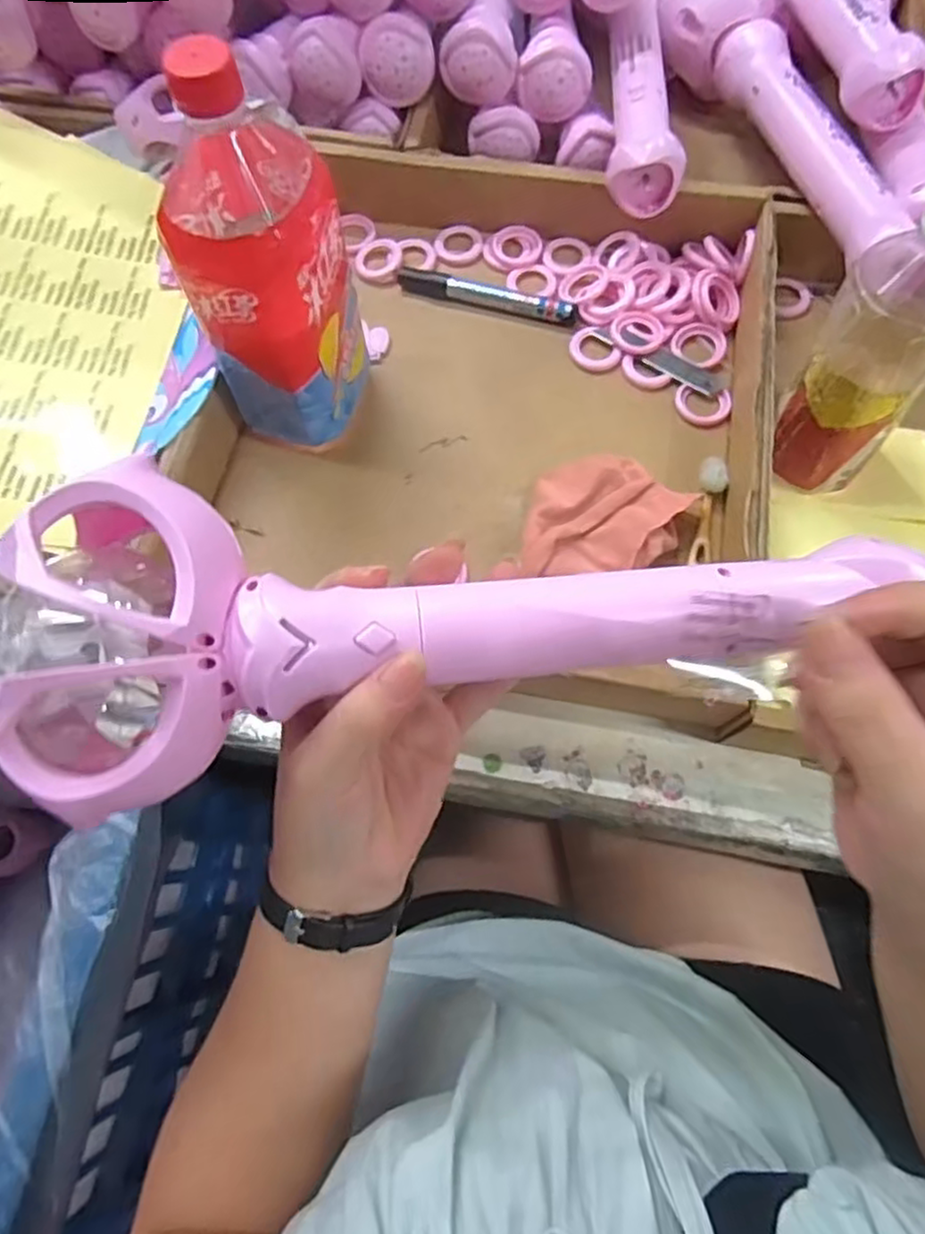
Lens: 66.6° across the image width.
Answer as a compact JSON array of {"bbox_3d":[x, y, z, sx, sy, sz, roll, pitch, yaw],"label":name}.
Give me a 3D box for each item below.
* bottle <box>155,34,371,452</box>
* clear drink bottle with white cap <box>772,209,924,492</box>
[{"bbox_3d":[-0.109,-0.197,0.399,0.087,0.216,0.105,-15,71,-4],"label":"bottle"},{"bbox_3d":[0.227,-0.147,0.382,0.065,0.177,0.069,34,75,13],"label":"clear drink bottle with white cap"}]

